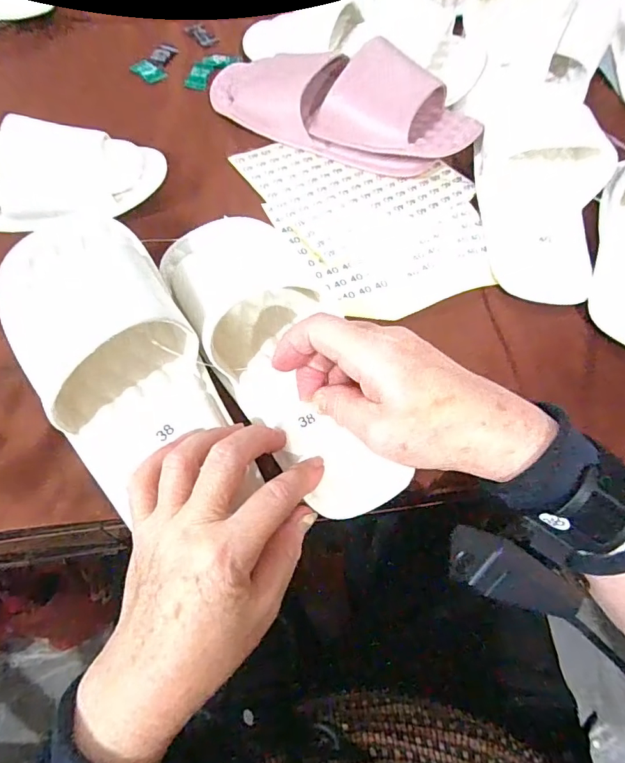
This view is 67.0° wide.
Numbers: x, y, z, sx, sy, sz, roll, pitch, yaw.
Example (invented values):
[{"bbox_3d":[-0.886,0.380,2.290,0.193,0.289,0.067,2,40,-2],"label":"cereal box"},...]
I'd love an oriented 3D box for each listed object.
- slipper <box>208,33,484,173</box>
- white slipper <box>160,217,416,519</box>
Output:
[{"bbox_3d":[0.024,-0.266,0.436,0.253,0.066,0.092,22,60,10],"label":"slipper"},{"bbox_3d":[-0.024,-0.023,0.308,0.092,0.047,0.232,-20,67,-16],"label":"white slipper"}]

